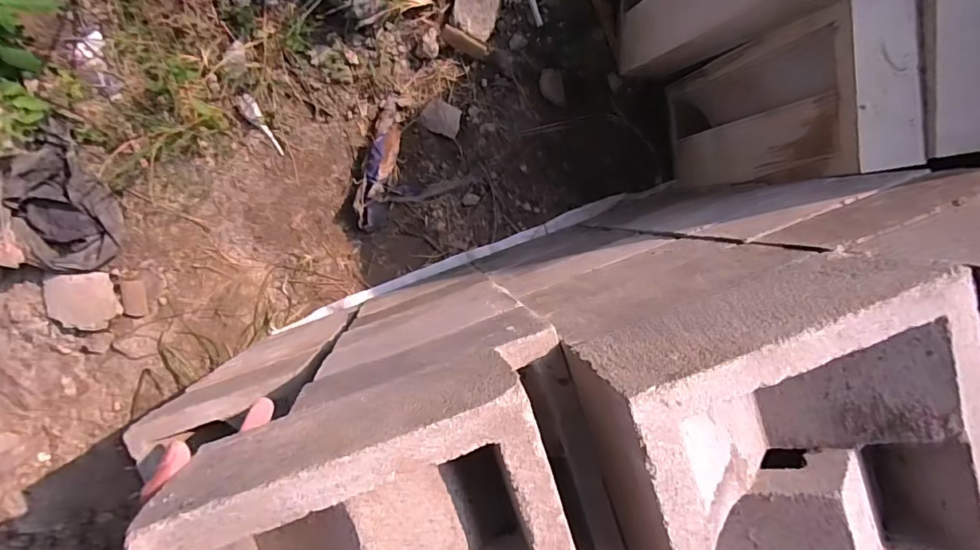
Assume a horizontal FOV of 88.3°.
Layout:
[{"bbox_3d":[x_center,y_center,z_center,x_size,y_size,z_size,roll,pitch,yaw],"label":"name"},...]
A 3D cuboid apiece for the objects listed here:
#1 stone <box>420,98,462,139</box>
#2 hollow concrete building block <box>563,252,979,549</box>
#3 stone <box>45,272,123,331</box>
[{"bbox_3d":[-0.086,-0.280,0.897,0.067,0.012,0.053,19,95,-5],"label":"stone"},{"bbox_3d":[0.186,0.113,0.324,0.206,0.118,0.202,-17,97,-1],"label":"hollow concrete building block"},{"bbox_3d":[-0.723,0.050,0.895,0.124,0.030,0.103,-11,97,-2],"label":"stone"}]

